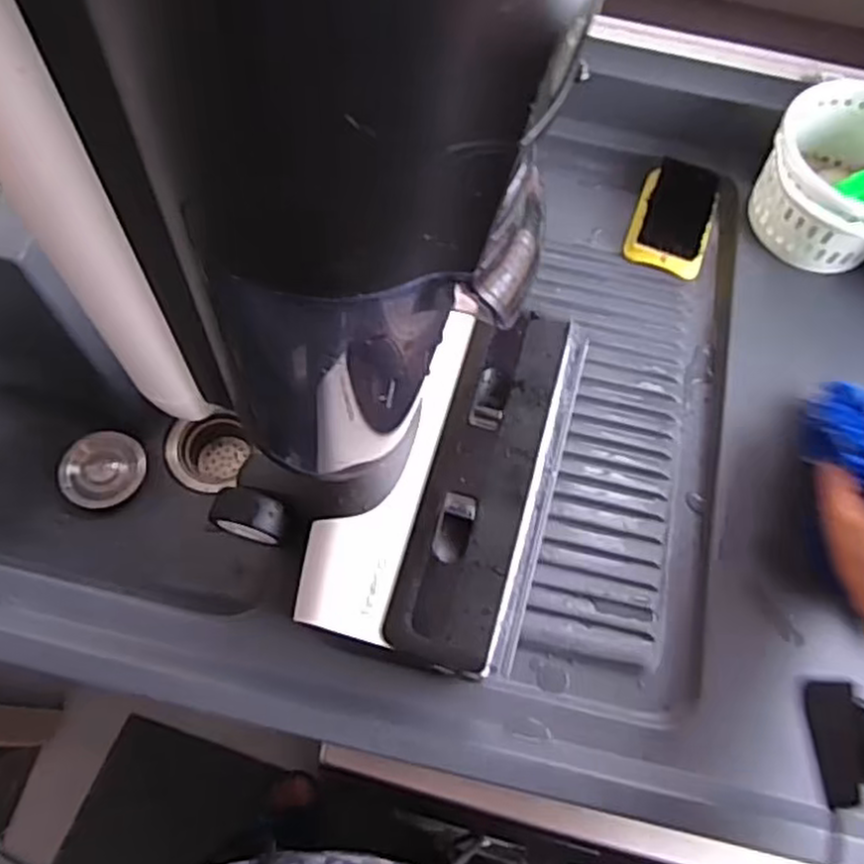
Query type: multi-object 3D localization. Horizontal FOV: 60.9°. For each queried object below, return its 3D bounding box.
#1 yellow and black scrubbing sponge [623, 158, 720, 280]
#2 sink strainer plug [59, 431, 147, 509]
[{"bbox_3d":[0.219,-0.196,0.668,0.067,0.030,0.117,19,67,5],"label":"yellow and black scrubbing sponge"},{"bbox_3d":[-0.338,0.038,0.756,0.075,0.015,0.080,1,84,-12],"label":"sink strainer plug"}]

